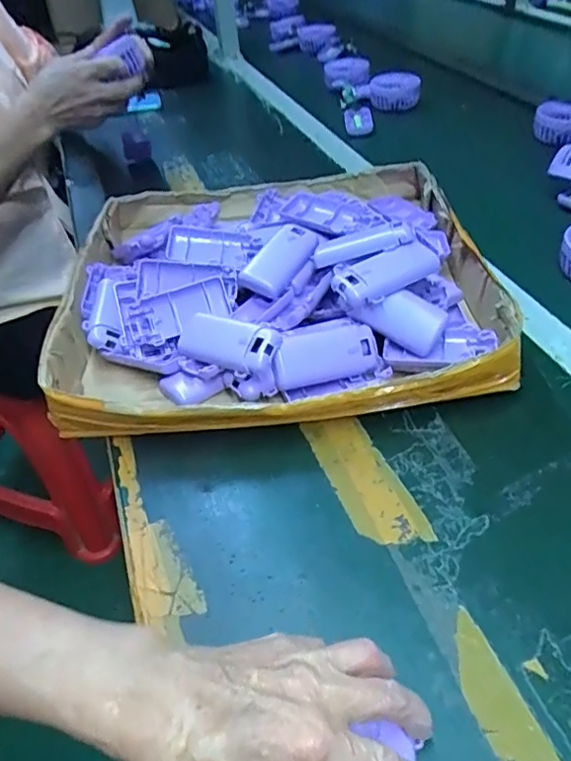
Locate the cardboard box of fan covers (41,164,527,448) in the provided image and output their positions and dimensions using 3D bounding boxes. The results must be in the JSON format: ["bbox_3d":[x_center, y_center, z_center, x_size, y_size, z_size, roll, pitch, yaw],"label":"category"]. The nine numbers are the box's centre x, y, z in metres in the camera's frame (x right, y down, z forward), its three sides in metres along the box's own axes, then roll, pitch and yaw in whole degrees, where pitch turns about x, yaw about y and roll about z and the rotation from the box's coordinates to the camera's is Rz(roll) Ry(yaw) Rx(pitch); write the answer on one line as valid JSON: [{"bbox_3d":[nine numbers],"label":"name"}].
[{"bbox_3d":[-0.015,-0.114,0.586,0.394,0.089,0.394,-7,42,-3],"label":"cardboard box of fan covers"}]

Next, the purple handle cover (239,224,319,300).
[{"bbox_3d":[-0.002,-0.117,0.560,0.087,0.042,0.018,-46,14,-15],"label":"purple handle cover"}]

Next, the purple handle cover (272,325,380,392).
[{"bbox_3d":[0.034,-0.021,0.494,0.092,0.044,0.018,-15,5,-13],"label":"purple handle cover"}]

